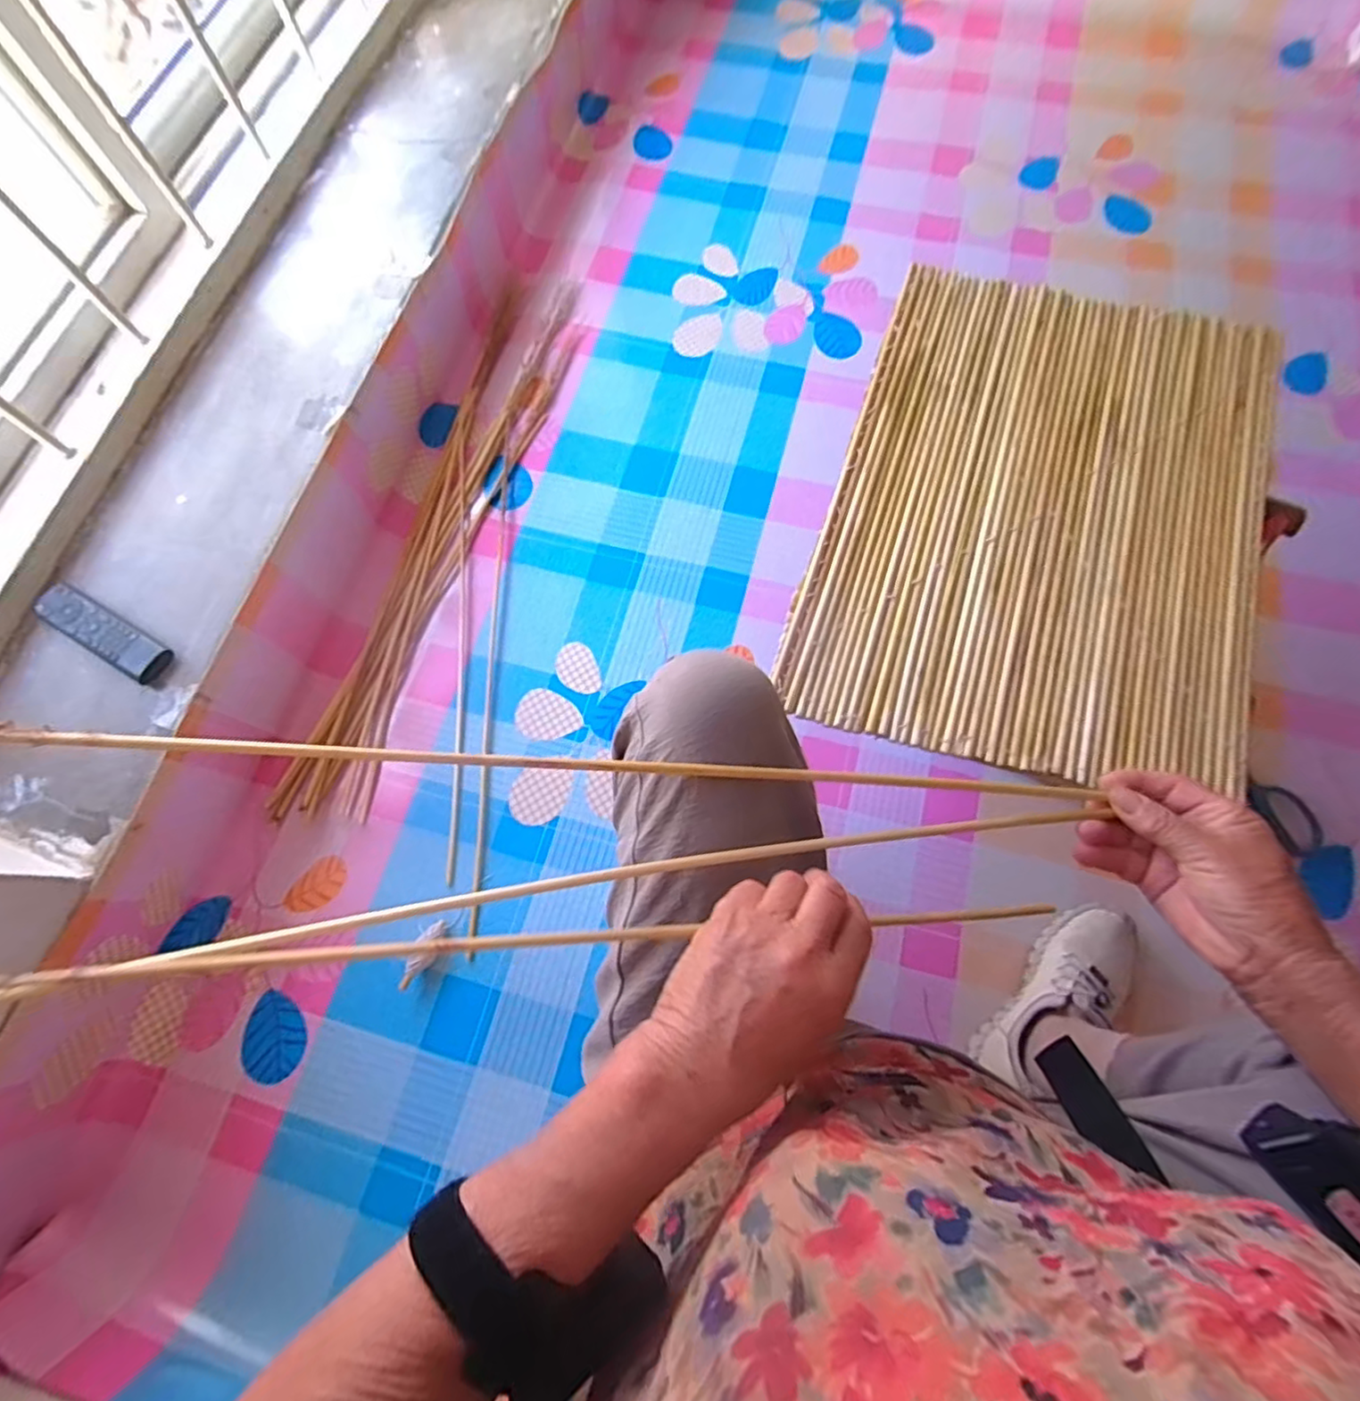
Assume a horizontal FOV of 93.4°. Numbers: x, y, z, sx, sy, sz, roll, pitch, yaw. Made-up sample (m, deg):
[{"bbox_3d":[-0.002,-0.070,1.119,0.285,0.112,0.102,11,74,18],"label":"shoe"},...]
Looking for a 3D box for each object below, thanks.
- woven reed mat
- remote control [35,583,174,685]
[{"bbox_3d":[0.317,-0.172,0.565,0.357,0.032,0.476,16,75,6],"label":"woven reed mat"},{"bbox_3d":[-0.620,-0.073,0.692,0.167,0.017,0.045,29,75,11],"label":"remote control"}]

